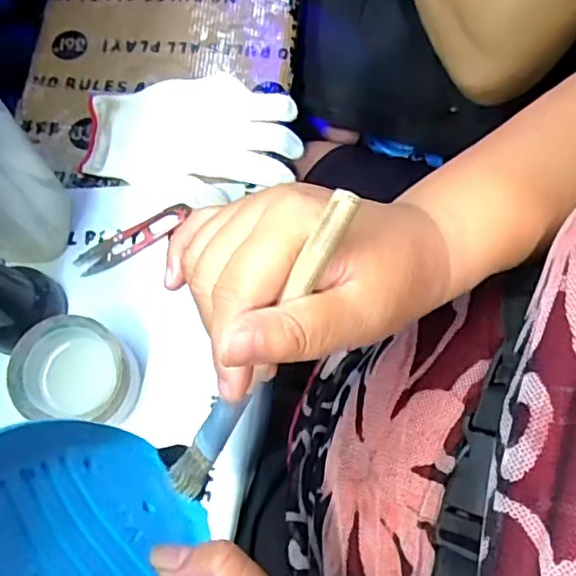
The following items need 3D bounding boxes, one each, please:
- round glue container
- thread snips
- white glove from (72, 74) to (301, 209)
[{"bbox_3d":[-0.156,0.063,0.456,0.080,0.052,0.073,0,70,0],"label":"round glue container"},{"bbox_3d":[-0.131,-0.043,0.514,0.102,0.013,0.024,-28,72,-10],"label":"thread snips"},{"bbox_3d":[-0.084,-0.135,0.544,0.184,0.011,0.123,-9,70,-3],"label":"white glove"}]

